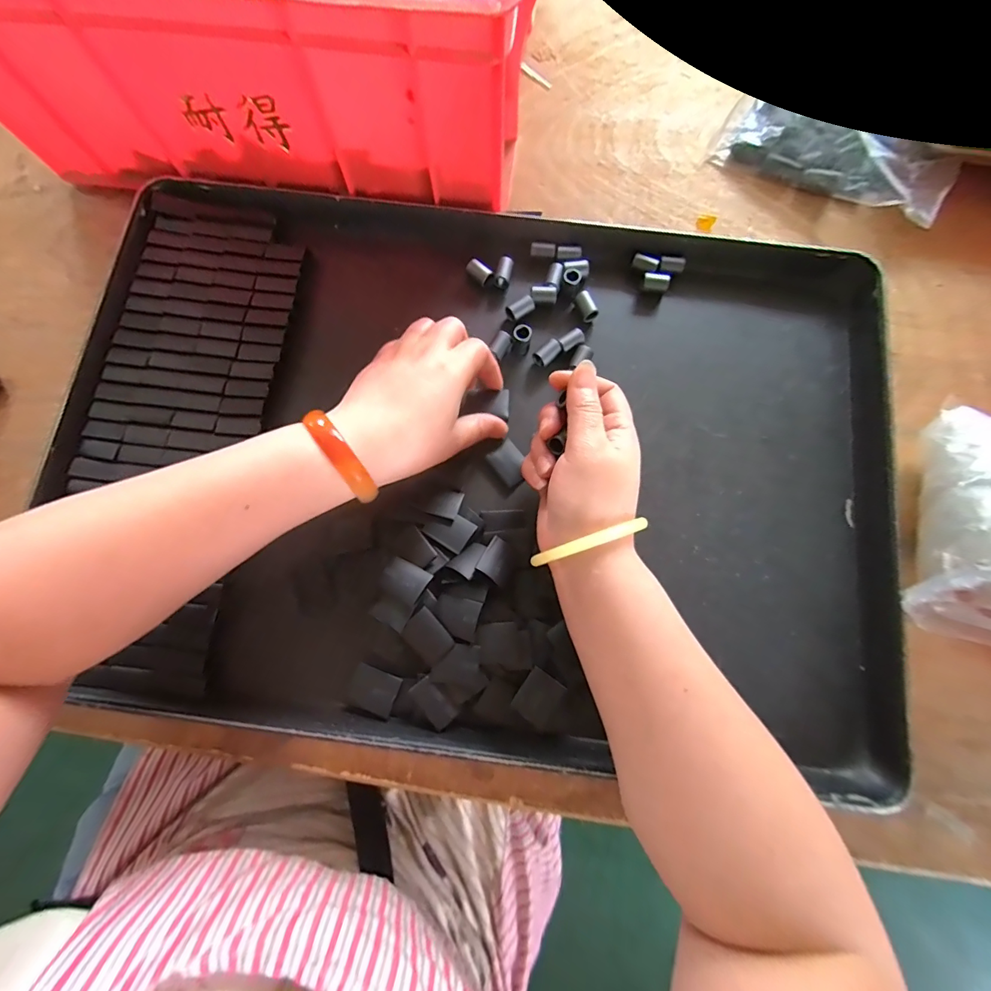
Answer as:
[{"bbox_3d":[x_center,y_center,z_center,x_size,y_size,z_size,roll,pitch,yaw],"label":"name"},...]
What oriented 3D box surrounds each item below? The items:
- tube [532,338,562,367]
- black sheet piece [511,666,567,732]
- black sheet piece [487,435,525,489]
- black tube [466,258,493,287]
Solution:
[{"bbox_3d":[0.041,-0.109,0.340,0.022,0.013,0.013,-41,81,-8],"label":"tube"},{"bbox_3d":[0.029,0.134,0.287,0.027,0.004,0.030,34,79,7],"label":"black sheet piece"},{"bbox_3d":[0.010,-0.025,0.326,0.024,0.004,0.031,-37,81,-8],"label":"black sheet piece"},{"bbox_3d":[-0.013,-0.180,0.355,0.022,0.013,0.013,43,81,8],"label":"black tube"}]

